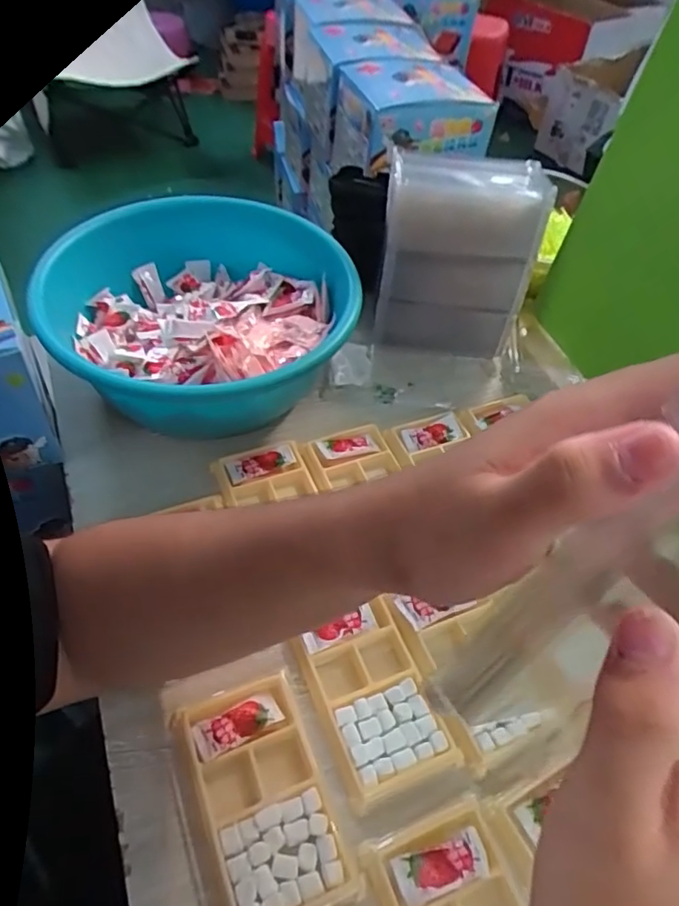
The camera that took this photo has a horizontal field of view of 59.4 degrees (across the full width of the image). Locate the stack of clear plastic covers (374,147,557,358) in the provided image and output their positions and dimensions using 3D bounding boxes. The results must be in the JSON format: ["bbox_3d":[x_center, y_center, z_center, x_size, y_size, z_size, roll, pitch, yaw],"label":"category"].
[{"bbox_3d":[0.111,-0.196,0.589,0.139,0.157,0.098,7,50,0],"label":"stack of clear plastic covers"}]

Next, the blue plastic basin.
[{"bbox_3d":[-0.117,-0.125,0.553,0.251,0.107,0.267,3,50,-3],"label":"blue plastic basin"}]

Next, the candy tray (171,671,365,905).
[{"bbox_3d":[-0.045,0.209,0.361,0.075,0.016,0.135,-17,54,-19],"label":"candy tray"}]

